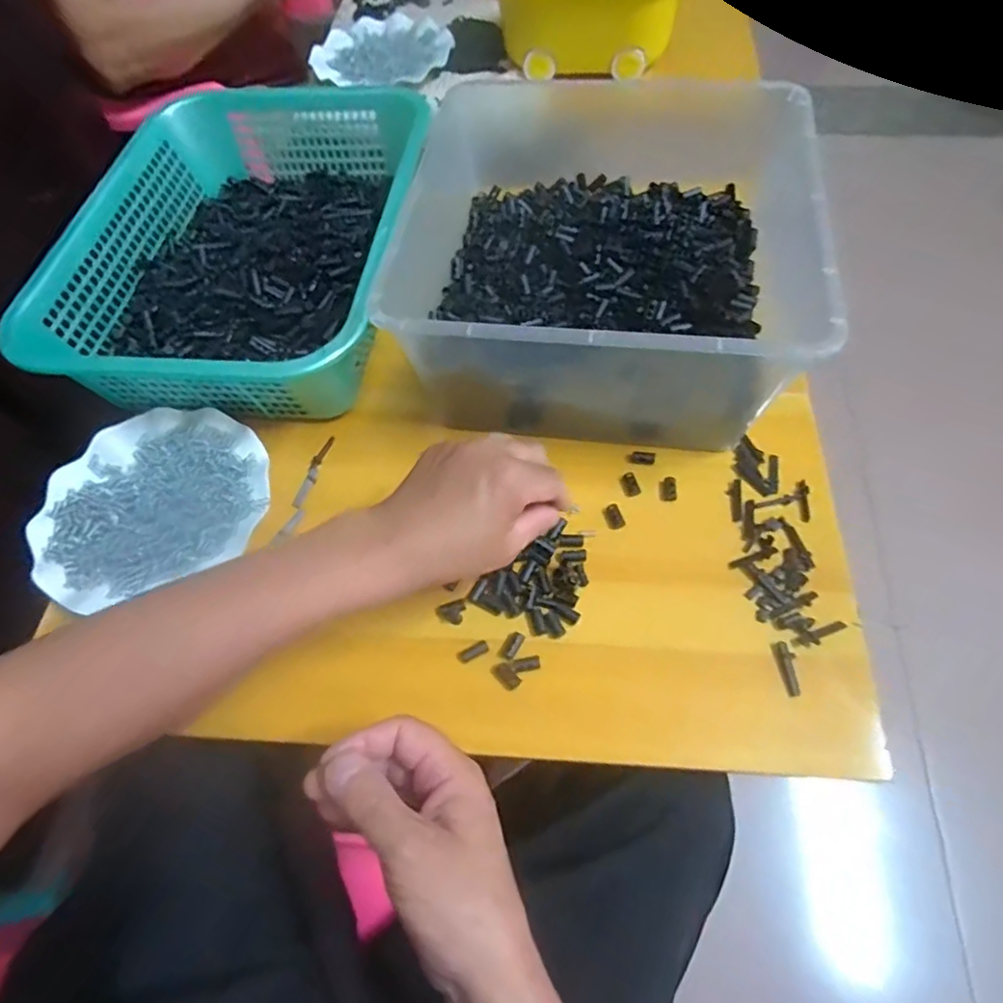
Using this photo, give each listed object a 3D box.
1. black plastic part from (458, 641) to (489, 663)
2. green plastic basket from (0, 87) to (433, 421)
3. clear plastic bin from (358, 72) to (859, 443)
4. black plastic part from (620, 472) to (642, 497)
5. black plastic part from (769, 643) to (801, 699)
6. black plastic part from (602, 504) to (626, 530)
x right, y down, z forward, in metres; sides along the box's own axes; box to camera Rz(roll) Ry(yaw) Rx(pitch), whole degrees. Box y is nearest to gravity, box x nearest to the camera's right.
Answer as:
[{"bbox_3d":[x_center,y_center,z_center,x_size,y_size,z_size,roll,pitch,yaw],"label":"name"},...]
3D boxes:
[{"bbox_3d":[-0.020,0.105,0.418,0.021,0.004,0.010,-24,62,-9],"label":"black plastic part"},{"bbox_3d":[-0.236,-0.256,0.576,0.292,0.083,0.401,1,60,5],"label":"green plastic basket"},{"bbox_3d":[0.084,-0.183,0.489,0.288,0.142,0.275,8,61,9],"label":"clear plastic bin"},{"bbox_3d":[0.102,-0.013,0.474,0.012,0.004,0.020,-16,61,-5],"label":"black plastic part"},{"bbox_3d":[0.190,0.111,0.396,0.012,0.004,0.035,-8,60,-1],"label":"black plastic part"},{"bbox_3d":[0.089,0.012,0.472,0.014,0.004,0.020,-20,61,-7],"label":"black plastic part"}]

